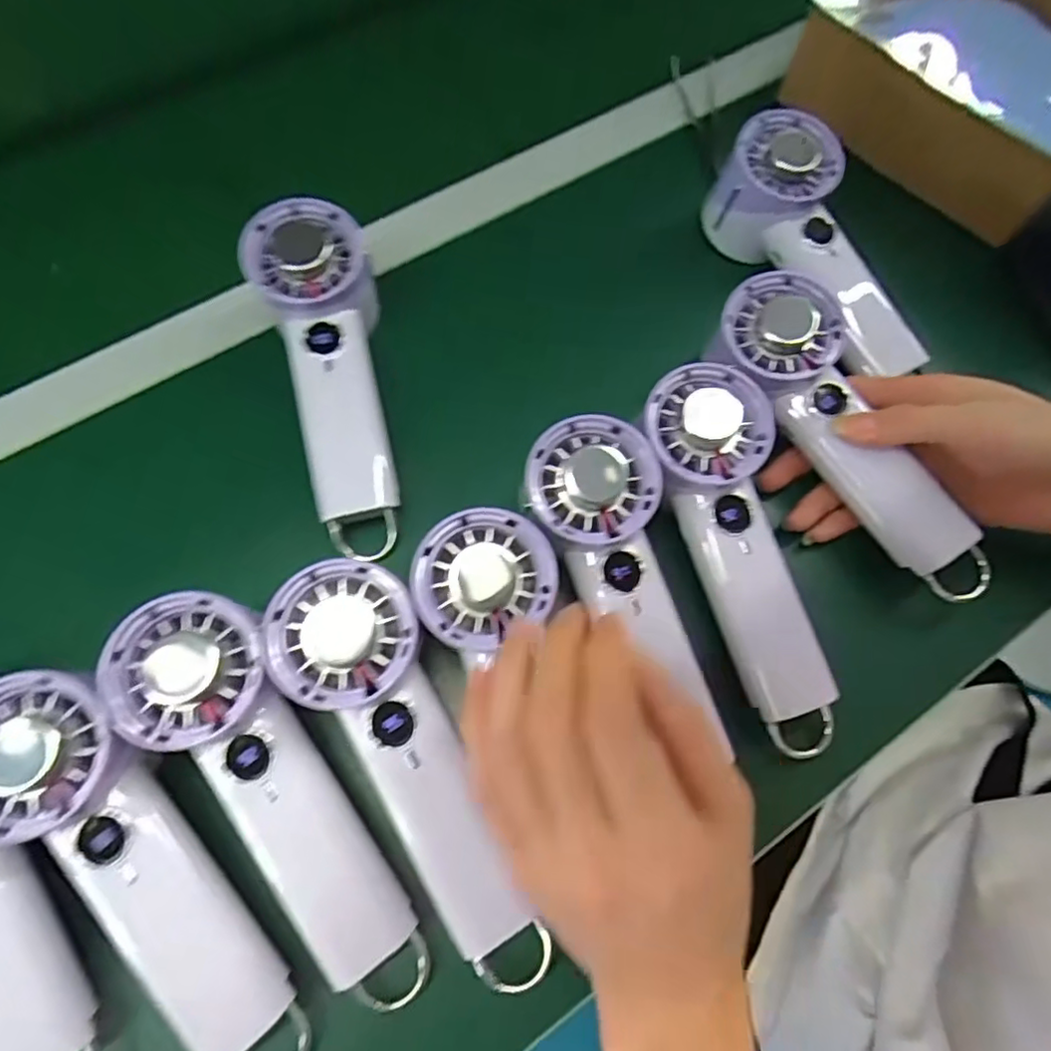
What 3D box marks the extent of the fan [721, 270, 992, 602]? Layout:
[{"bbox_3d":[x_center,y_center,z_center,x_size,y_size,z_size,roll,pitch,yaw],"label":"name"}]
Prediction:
[{"bbox_3d":[0.172,-0.048,0.335,0.057,0.029,0.189,-30,82,-12],"label":"fan"}]

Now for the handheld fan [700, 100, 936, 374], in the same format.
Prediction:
[{"bbox_3d":[0.184,-0.169,0.400,0.064,0.058,0.170,-33,87,-14],"label":"handheld fan"}]

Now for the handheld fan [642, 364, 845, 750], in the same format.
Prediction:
[{"bbox_3d":[0.107,0.016,0.320,0.063,0.032,0.190,-15,86,-7],"label":"handheld fan"}]

